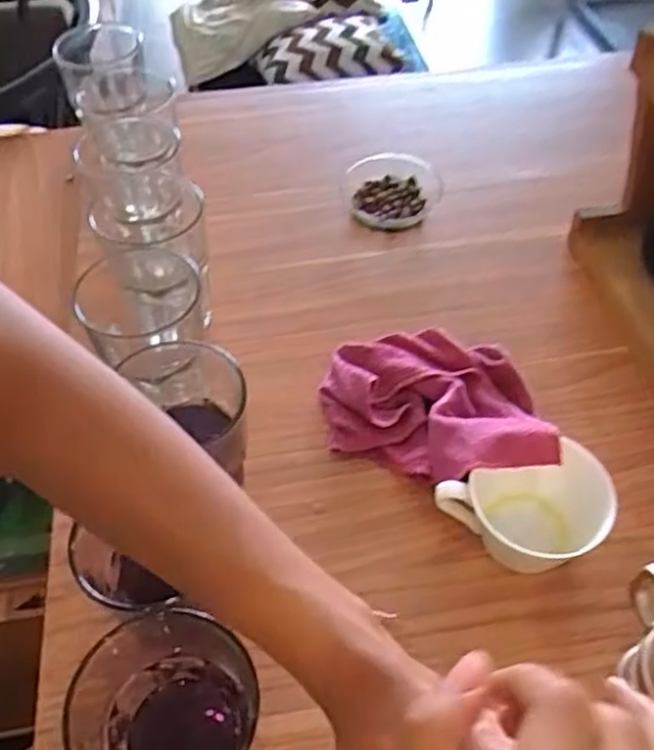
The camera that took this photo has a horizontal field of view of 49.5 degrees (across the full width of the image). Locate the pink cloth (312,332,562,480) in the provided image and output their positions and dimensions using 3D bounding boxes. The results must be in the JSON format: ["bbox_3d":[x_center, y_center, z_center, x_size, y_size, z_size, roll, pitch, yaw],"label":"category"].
[{"bbox_3d":[0.078,0.021,0.548,0.154,0.068,0.160,-5,52,-3],"label":"pink cloth"}]

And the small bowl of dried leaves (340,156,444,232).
[{"bbox_3d":[0.067,-0.191,0.742,0.101,0.025,0.097,0,52,1],"label":"small bowl of dried leaves"}]

